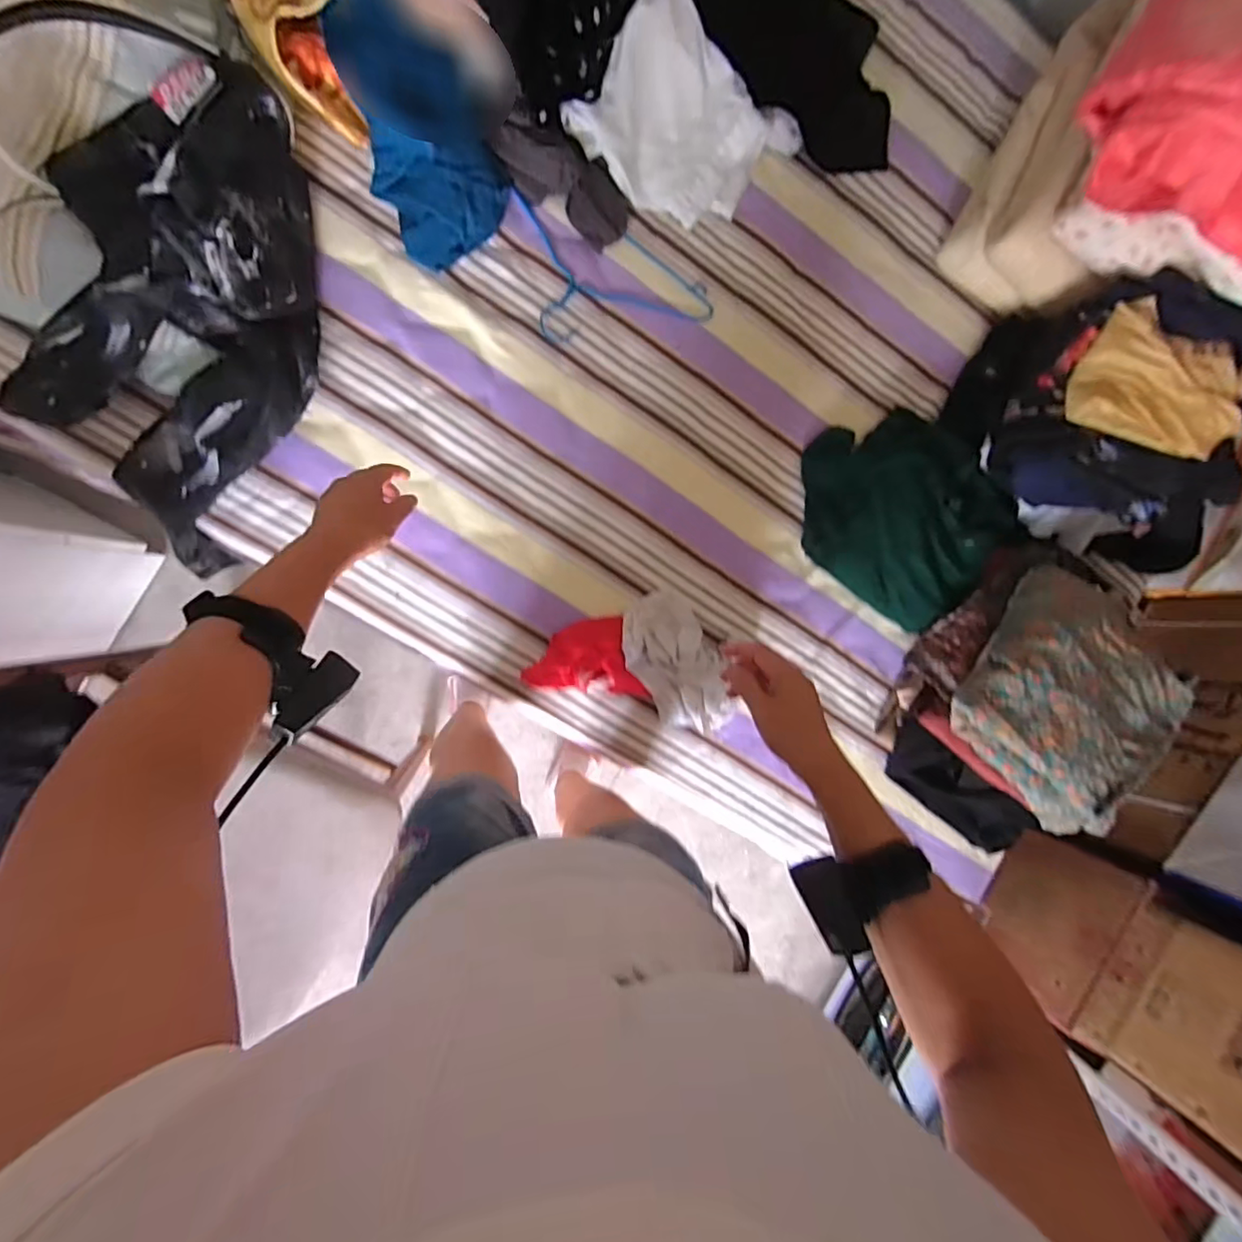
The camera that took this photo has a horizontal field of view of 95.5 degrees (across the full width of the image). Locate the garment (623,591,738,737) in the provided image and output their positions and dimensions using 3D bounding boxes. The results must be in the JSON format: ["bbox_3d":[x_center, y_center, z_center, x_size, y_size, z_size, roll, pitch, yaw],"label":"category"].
[{"bbox_3d":[0.092,0.077,0.912,0.142,0.051,0.246,-29,97,-7],"label":"garment"}]

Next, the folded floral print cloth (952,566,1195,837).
[{"bbox_3d":[0.684,0.122,0.851,0.315,0.083,0.318,38,86,-9],"label":"folded floral print cloth"}]

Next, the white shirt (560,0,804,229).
[{"bbox_3d":[0.103,-0.754,0.857,0.304,0.095,0.251,31,87,-9],"label":"white shirt"}]

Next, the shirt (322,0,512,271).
[{"bbox_3d":[-0.291,-0.705,0.798,0.187,0.087,0.323,-32,97,-7],"label":"shirt"}]

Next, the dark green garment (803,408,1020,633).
[{"bbox_3d":[0.463,-0.185,0.944,0.344,0.092,0.291,39,86,-9],"label":"dark green garment"}]

